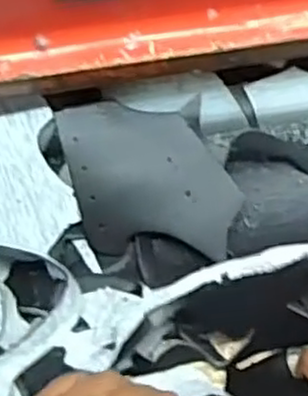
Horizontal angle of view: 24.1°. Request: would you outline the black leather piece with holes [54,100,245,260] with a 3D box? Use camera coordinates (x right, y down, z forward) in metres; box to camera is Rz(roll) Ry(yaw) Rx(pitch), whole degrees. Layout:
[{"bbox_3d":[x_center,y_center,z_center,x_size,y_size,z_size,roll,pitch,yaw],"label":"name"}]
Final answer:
[{"bbox_3d":[-0.003,-0.013,0.487,0.115,0.008,0.099,1,89,0],"label":"black leather piece with holes"}]

